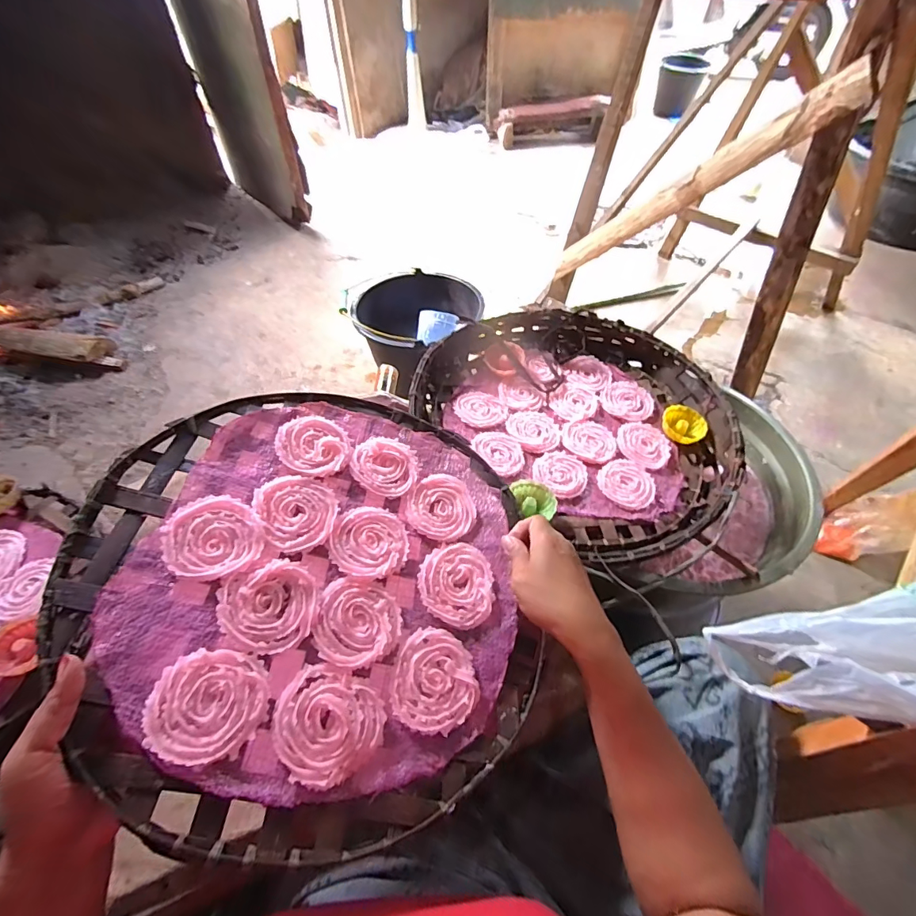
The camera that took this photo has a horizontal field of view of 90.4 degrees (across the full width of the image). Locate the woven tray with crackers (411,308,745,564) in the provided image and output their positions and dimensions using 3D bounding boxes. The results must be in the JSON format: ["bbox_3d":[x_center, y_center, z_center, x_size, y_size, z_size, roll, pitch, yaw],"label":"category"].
[{"bbox_3d":[0.174,-0.077,0.663,0.440,0.091,0.363,32,60,25],"label":"woven tray with crackers"}]

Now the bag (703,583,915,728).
[{"bbox_3d":[0.308,0.126,0.300,0.242,0.054,0.082,-27,44,30],"label":"bag"}]

